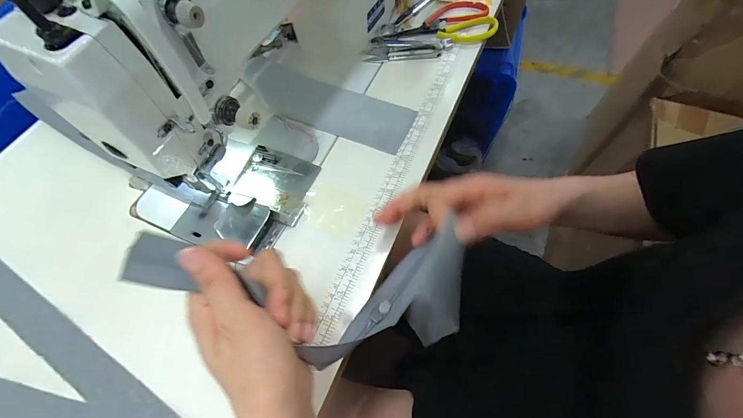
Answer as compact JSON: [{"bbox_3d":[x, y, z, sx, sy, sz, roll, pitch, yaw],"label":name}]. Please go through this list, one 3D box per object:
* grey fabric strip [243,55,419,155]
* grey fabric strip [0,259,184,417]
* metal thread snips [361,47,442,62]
[{"bbox_3d":[-0.065,-0.145,0.439,0.241,0.020,0.076,20,66,13],"label":"grey fabric strip"},{"bbox_3d":[-0.309,0.123,0.318,0.389,0.006,0.036,27,67,16],"label":"grey fabric strip"},{"bbox_3d":[0.044,-0.227,0.482,0.111,0.008,0.025,3,63,5],"label":"metal thread snips"}]

